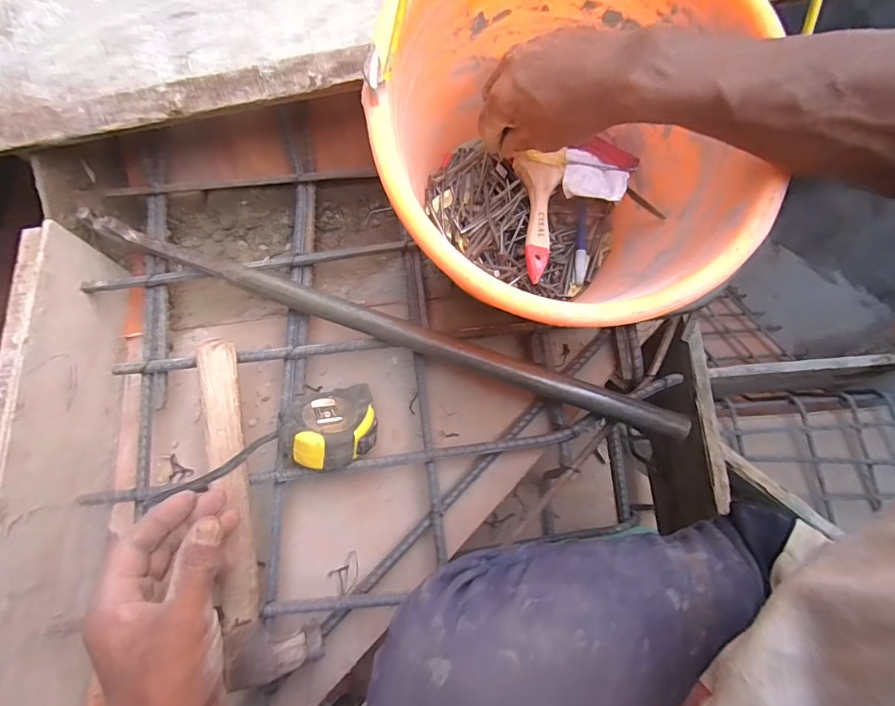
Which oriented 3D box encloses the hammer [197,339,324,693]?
[{"bbox_3d":[-0.187,0.134,0.407,0.072,0.043,0.297,-17,75,-6],"label":"hammer"}]

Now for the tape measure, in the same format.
[{"bbox_3d":[-0.109,0.072,0.446,0.076,0.044,0.100,39,41,26],"label":"tape measure"}]

